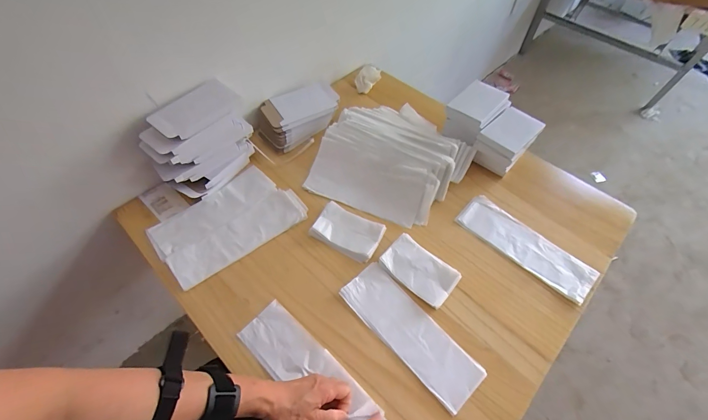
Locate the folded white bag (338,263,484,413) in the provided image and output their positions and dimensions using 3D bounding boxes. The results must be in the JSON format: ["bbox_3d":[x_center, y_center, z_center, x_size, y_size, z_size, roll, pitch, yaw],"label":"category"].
[{"bbox_3d":[0.090,0.199,0.532,0.087,0.006,0.249,-36,62,-22],"label":"folded white bag"}]

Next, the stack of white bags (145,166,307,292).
[{"bbox_3d":[-0.248,0.023,0.639,0.261,0.016,0.176,-38,62,-23],"label":"stack of white bags"}]

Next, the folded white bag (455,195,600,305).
[{"bbox_3d":[0.332,0.066,0.627,0.254,0.009,0.093,37,63,24],"label":"folded white bag"}]

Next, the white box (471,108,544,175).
[{"bbox_3d":[0.335,-0.150,0.710,0.129,0.078,0.088,-39,63,-24],"label":"white box"}]

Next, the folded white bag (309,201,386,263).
[{"bbox_3d":[-0.013,0.039,0.625,0.130,0.017,0.082,25,58,17],"label":"folded white bag"}]

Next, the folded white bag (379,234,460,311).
[{"bbox_3d":[0.119,0.107,0.586,0.131,0.011,0.083,36,62,23],"label":"folded white bag"}]

